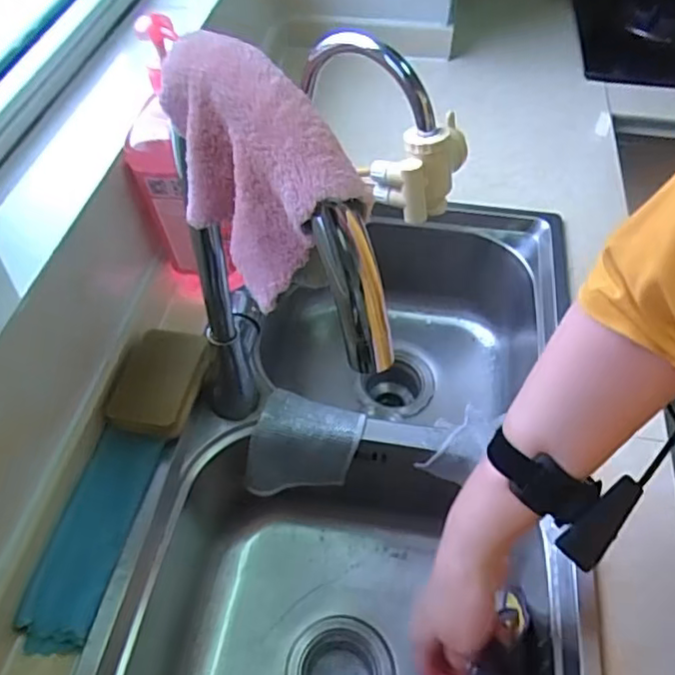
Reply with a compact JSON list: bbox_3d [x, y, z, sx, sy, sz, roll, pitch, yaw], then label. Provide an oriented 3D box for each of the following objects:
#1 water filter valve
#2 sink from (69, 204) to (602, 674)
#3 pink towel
[{"bbox_3d":[0.087,-0.168,0.614,0.094,0.077,0.056,-32,58,-23],"label":"water filter valve"},{"bbox_3d":[0.027,0.181,0.668,0.397,0.228,0.717,7,52,5],"label":"sink"},{"bbox_3d":[-0.044,-0.085,0.310,0.046,0.098,0.137,-25,56,-19],"label":"pink towel"}]

